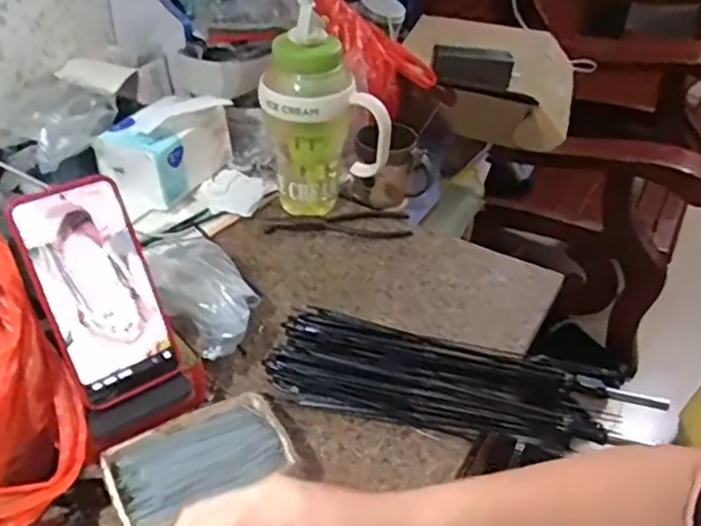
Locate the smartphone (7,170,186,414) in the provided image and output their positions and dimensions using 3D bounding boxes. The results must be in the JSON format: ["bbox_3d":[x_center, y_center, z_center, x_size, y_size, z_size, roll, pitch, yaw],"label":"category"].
[{"bbox_3d":[-0.186,0.021,0.484,0.078,0.163,0.013,-26,16,-30],"label":"smartphone"}]

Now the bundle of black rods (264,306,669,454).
[{"bbox_3d":[0.094,0.102,0.585,0.327,0.028,0.103,11,40,10],"label":"bundle of black rods"}]

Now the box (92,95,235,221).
[{"bbox_3d":[-0.221,-0.142,0.790,0.090,0.102,0.140,20,42,19],"label":"box"}]

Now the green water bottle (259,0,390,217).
[{"bbox_3d":[-0.029,-0.151,0.723,0.116,0.242,0.094,33,48,31],"label":"green water bottle"}]

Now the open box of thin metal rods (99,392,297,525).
[{"bbox_3d":[-0.111,0.158,0.496,0.131,0.037,0.090,-22,45,-27],"label":"open box of thin metal rods"}]

